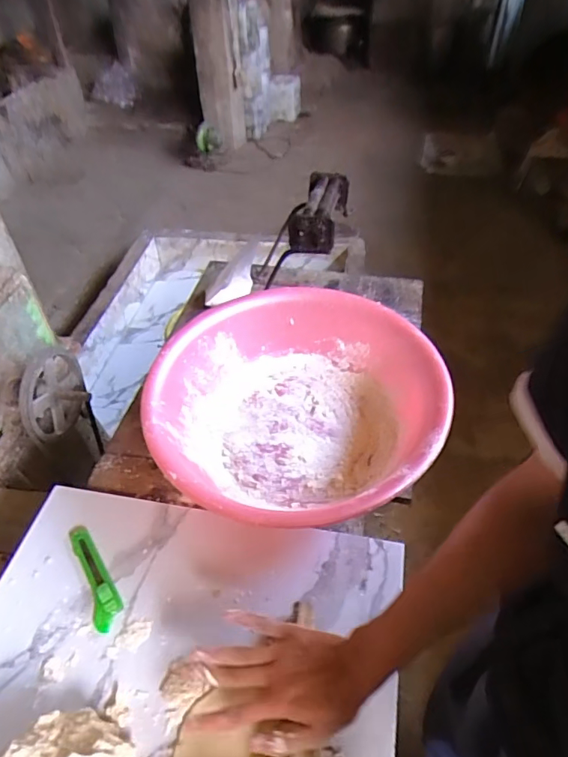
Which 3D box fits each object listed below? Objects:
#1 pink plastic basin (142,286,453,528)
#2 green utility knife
[{"bbox_3d":[0.020,0.038,0.728,0.397,0.112,0.407,-1,45,1],"label":"pink plastic basin"},{"bbox_3d":[-0.240,0.243,0.621,0.034,0.011,0.147,-25,49,-21],"label":"green utility knife"}]

